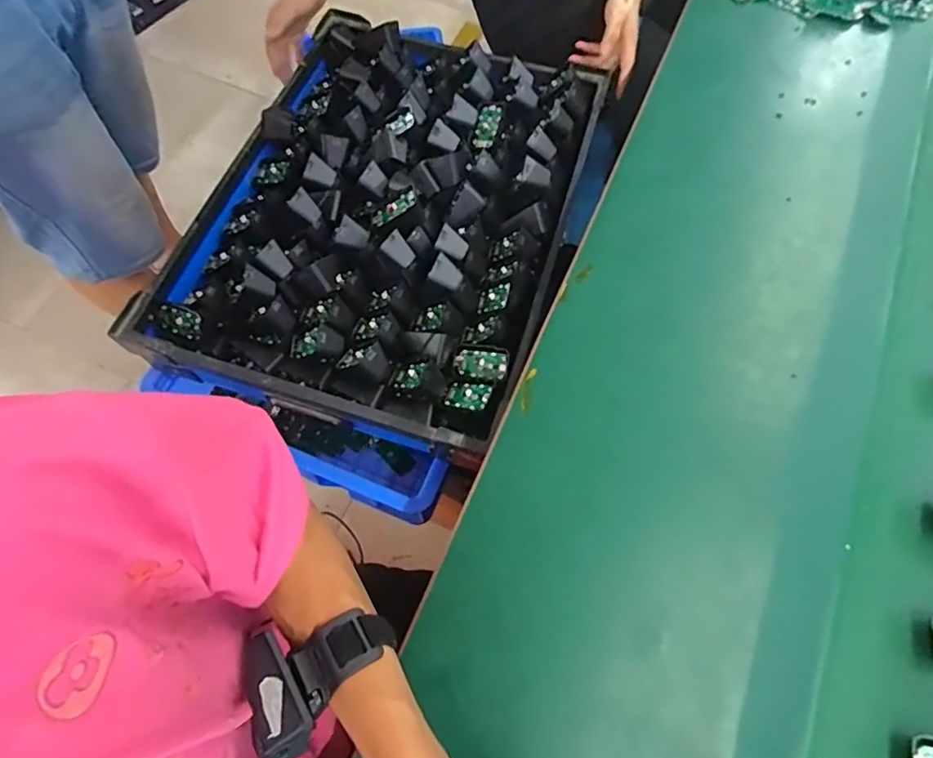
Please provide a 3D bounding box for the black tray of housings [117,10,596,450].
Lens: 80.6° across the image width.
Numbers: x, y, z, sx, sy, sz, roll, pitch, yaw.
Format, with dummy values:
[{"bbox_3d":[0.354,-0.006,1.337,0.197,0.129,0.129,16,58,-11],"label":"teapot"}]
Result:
[{"bbox_3d":[-0.102,-0.236,0.726,0.464,0.068,0.594,17,69,7],"label":"black tray of housings"}]

